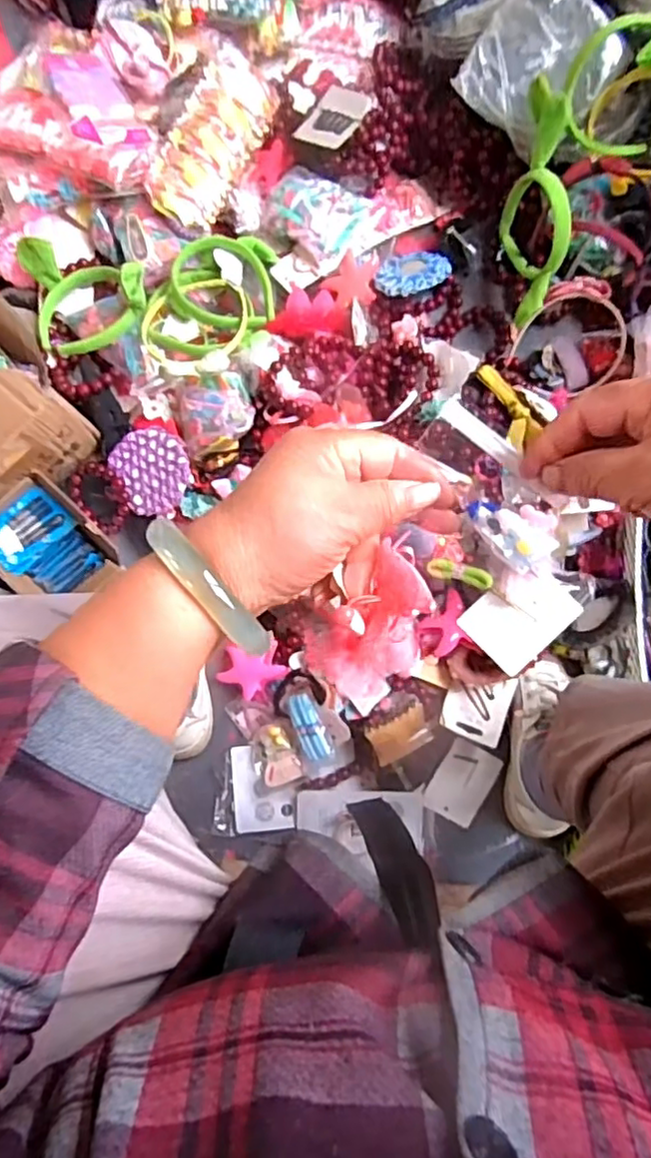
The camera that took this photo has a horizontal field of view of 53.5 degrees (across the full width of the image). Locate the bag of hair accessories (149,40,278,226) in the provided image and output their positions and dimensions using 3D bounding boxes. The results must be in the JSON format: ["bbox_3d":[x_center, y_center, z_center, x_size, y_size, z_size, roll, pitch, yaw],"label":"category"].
[{"bbox_3d":[-0.137,-0.532,0.782,0.091,0.043,0.241,22,82,2],"label":"bag of hair accessories"}]

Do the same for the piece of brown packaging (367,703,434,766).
[{"bbox_3d":[0.082,0.171,0.705,0.067,0.021,0.043,-25,83,-4],"label":"piece of brown packaging"}]

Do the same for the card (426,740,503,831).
[{"bbox_3d":[0.157,0.233,0.735,0.064,0.006,0.085,30,89,-5],"label":"card"}]

